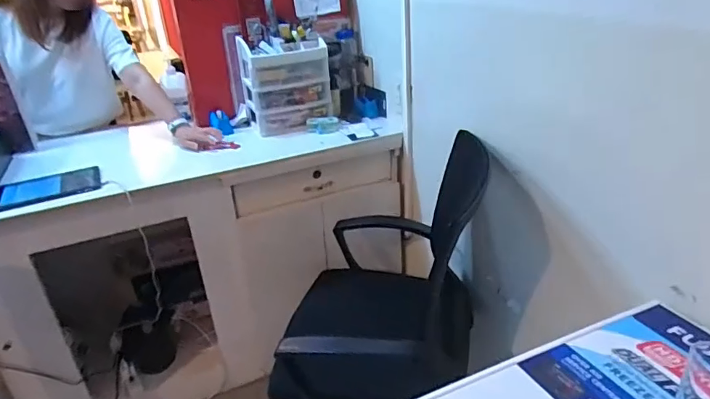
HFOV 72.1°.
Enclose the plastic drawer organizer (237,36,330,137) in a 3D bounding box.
[{"bbox_3d":[-0.218,-0.366,1.553,0.237,0.251,0.170,-15,29,-20],"label":"plastic drawer organizer"}]

